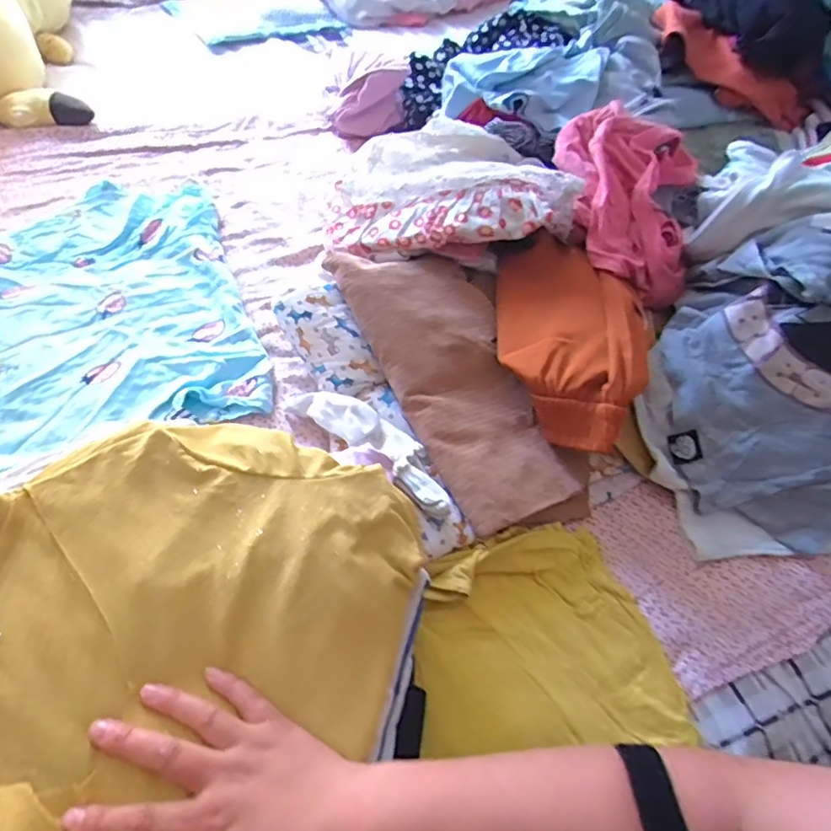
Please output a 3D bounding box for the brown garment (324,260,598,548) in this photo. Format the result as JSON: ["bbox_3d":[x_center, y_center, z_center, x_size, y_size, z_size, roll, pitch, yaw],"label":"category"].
[{"bbox_3d":[0.050,-0.039,0.581,0.161,0.035,0.321,-15,68,-24],"label":"brown garment"}]

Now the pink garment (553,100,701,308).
[{"bbox_3d":[0.243,-0.249,0.669,0.171,0.105,0.229,12,54,4],"label":"pink garment"}]

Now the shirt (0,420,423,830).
[{"bbox_3d":[-0.161,0.175,0.323,0.268,0.069,0.410,15,55,5],"label":"shirt"}]

